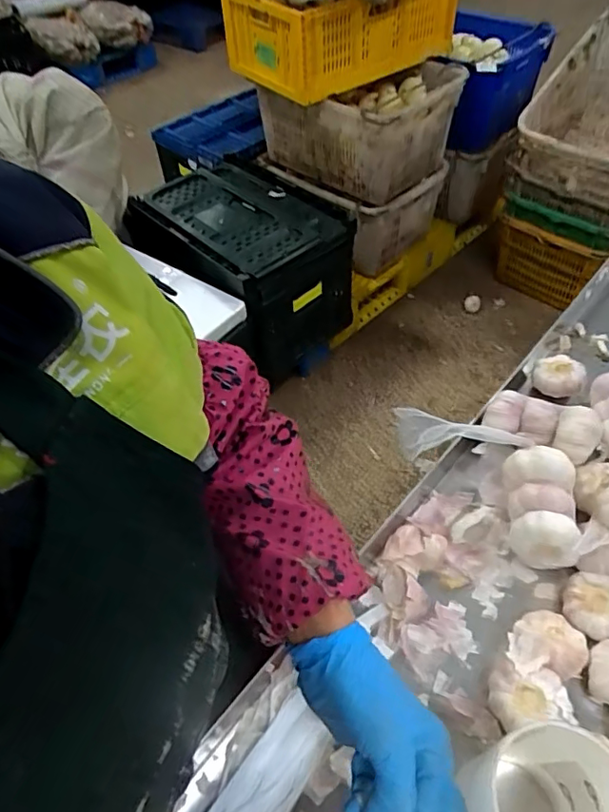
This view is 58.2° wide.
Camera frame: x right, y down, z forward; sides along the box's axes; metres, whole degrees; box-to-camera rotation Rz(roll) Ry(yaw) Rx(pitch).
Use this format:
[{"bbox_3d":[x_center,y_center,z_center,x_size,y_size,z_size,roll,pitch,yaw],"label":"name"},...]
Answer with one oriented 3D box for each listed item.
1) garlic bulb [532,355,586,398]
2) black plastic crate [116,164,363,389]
[{"bbox_3d":[0.316,-0.036,0.683,0.059,0.044,0.049,16,54,17],"label":"garlic bulb"},{"bbox_3d":[-0.171,-0.446,1.698,0.399,0.343,0.582,-38,57,-24],"label":"black plastic crate"}]

